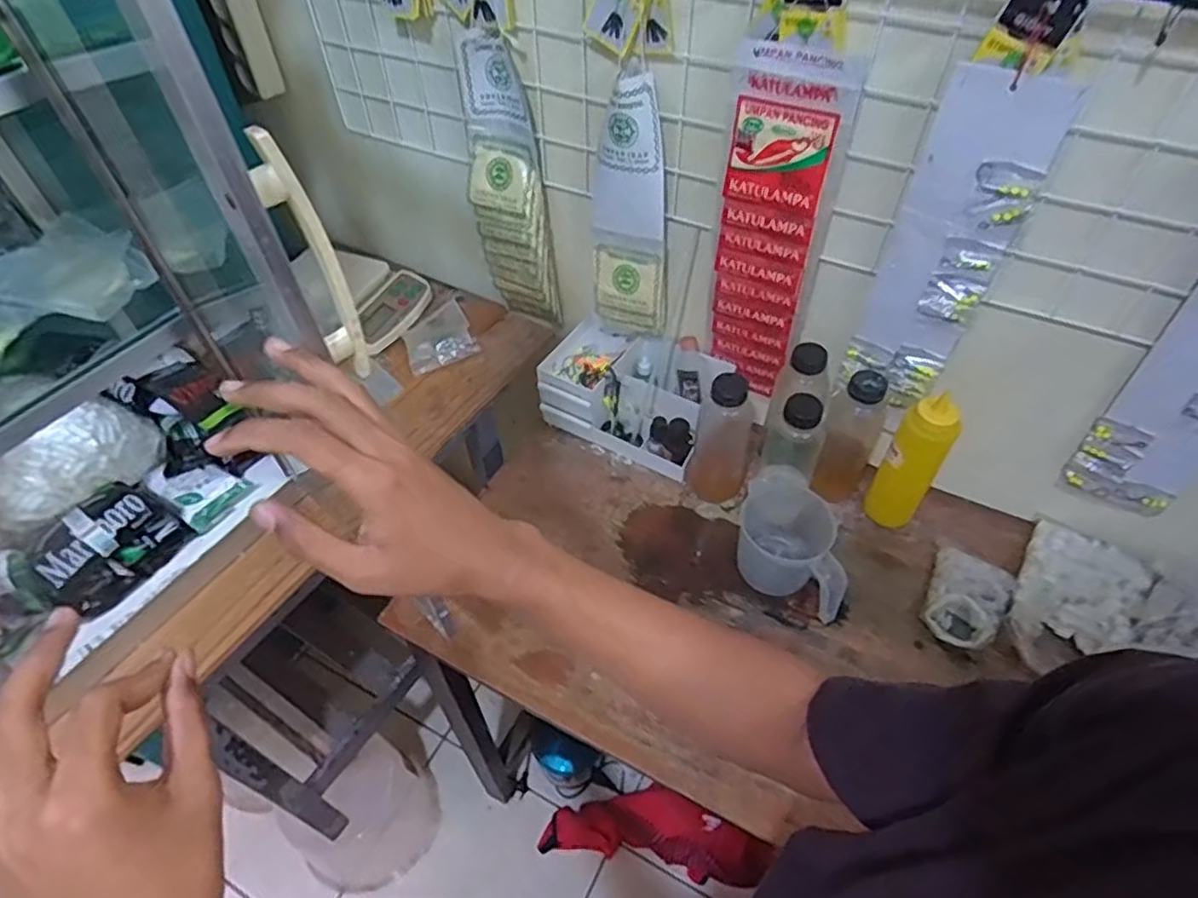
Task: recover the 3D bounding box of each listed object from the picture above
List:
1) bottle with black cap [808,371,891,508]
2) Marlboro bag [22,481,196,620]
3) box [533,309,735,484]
[{"bbox_3d":[0.299,0.000,0.819,0.054,0.211,0.052,24,54,20],"label":"bottle with black cap"},{"bbox_3d":[-0.479,0.089,0.661,0.084,0.064,0.118,32,57,25],"label":"Marlboro bag"},{"bbox_3d":[0.046,-0.077,0.922,0.226,0.114,0.134,21,53,18],"label":"box"}]

